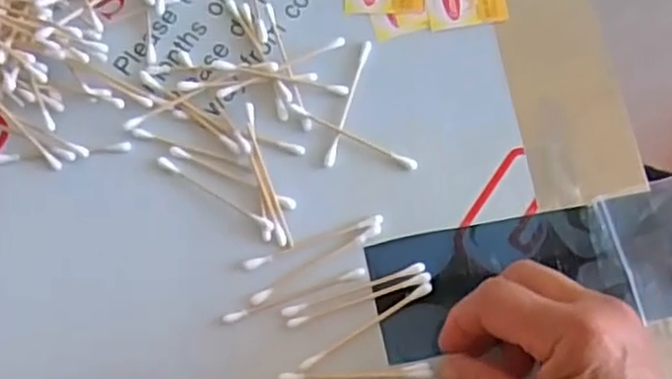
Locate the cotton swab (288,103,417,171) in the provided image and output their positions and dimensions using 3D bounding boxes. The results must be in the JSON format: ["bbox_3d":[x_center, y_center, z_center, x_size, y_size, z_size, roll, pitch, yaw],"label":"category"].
[{"bbox_3d":[0.009,-0.028,0.374,0.072,0.005,0.007,24,76,10],"label":"cotton swab"}]

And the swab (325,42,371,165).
[{"bbox_3d":[0.007,-0.046,0.378,0.006,0.004,0.073,16,75,7],"label":"swab"}]

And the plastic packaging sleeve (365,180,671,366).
[{"bbox_3d":[0.122,0.037,0.351,0.206,0.008,0.065,-14,72,0],"label":"plastic packaging sleeve"}]

